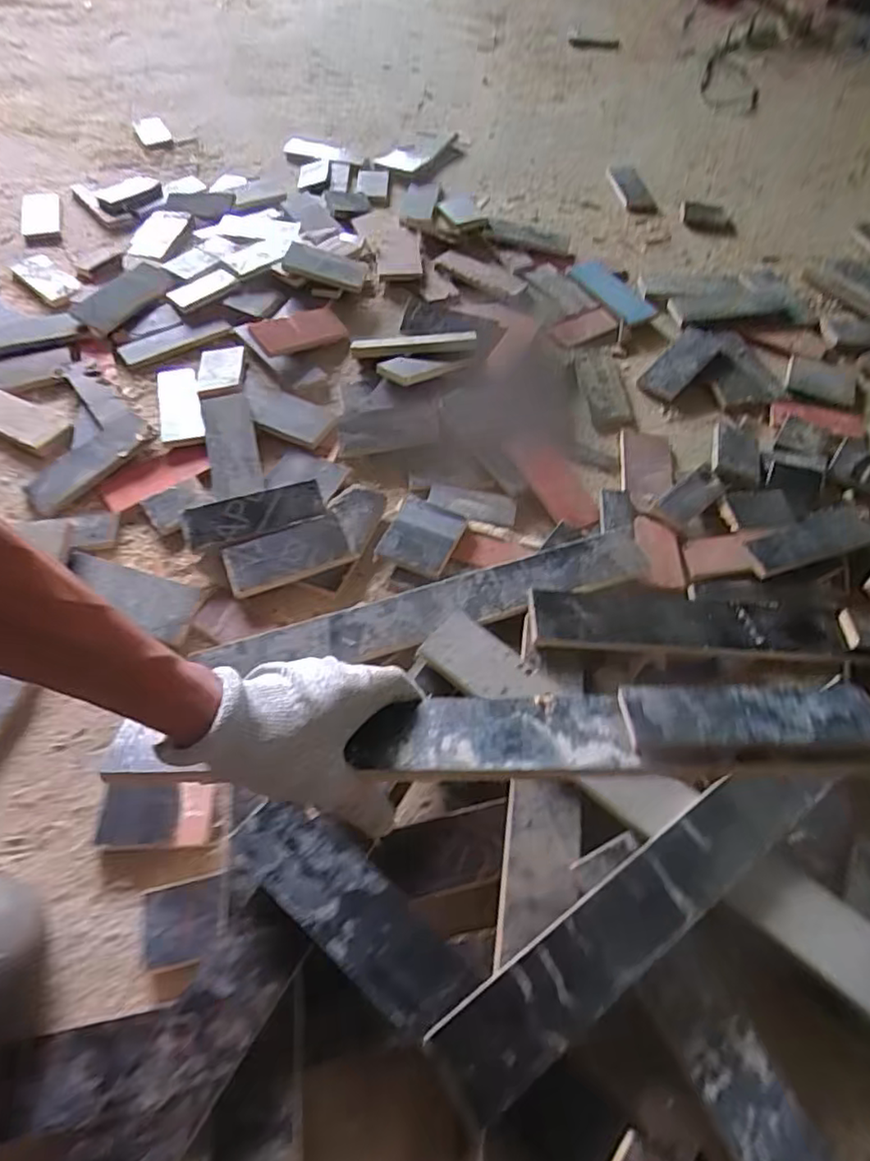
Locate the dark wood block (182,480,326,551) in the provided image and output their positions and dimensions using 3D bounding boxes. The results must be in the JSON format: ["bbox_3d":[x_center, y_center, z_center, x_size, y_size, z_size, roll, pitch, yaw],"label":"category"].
[{"bbox_3d":[-0.217,-0.077,0.761,0.160,0.024,0.056,-14,58,-12],"label":"dark wood block"}]

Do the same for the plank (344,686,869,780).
[{"bbox_3d":[0.120,0.100,0.416,0.335,0.023,0.063,-3,56,4],"label":"plank"}]

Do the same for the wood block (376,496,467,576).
[{"bbox_3d":[-0.016,-0.056,0.773,0.090,0.023,0.106,23,58,12],"label":"wood block"}]

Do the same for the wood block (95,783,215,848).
[{"bbox_3d":[-0.260,0.217,0.582,0.101,0.019,0.056,0,56,-3],"label":"wood block"}]

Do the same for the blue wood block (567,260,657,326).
[{"bbox_3d":[0.303,-0.500,1.075,0.067,0.013,0.168,-32,63,-22],"label":"blue wood block"}]

